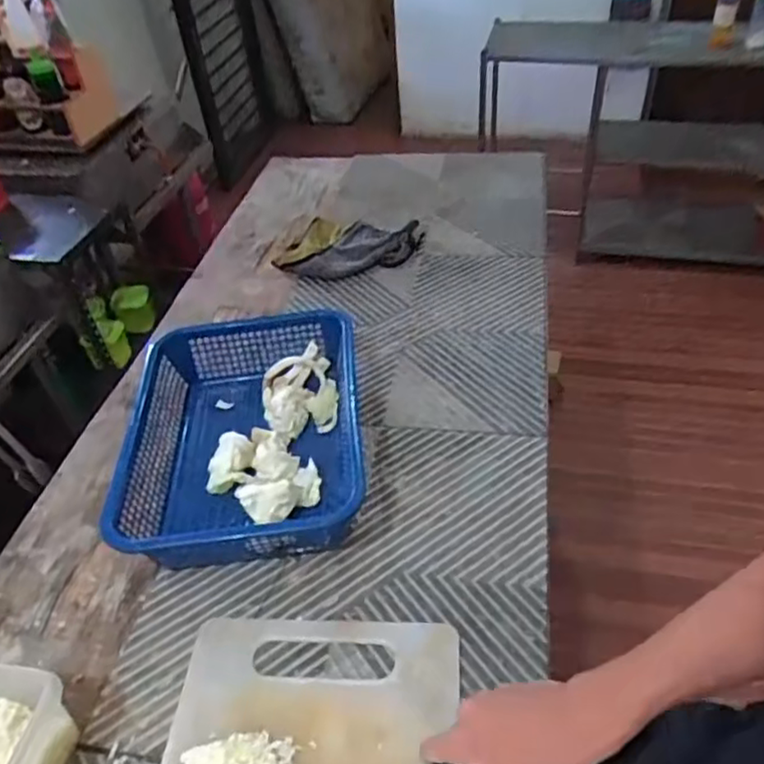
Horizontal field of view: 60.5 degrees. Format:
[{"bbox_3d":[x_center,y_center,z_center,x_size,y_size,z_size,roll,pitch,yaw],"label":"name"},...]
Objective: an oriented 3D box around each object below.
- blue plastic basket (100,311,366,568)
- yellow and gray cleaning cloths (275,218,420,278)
[{"bbox_3d":[-0.155,0.062,0.758,0.257,0.091,0.314,-7,44,0],"label":"blue plastic basket"},{"bbox_3d":[-0.056,-0.218,1.082,0.221,0.040,0.127,3,44,10],"label":"yellow and gray cleaning cloths"}]

